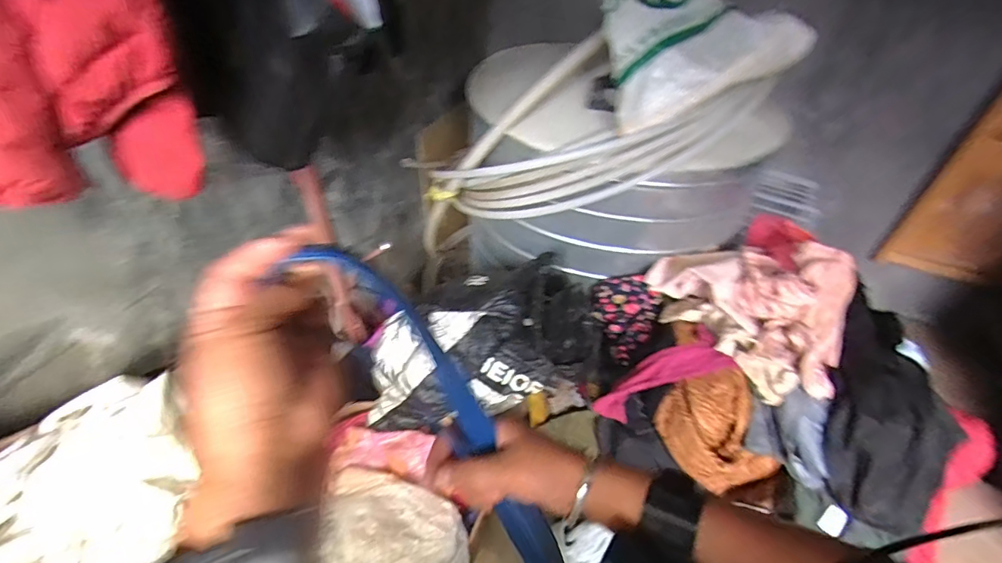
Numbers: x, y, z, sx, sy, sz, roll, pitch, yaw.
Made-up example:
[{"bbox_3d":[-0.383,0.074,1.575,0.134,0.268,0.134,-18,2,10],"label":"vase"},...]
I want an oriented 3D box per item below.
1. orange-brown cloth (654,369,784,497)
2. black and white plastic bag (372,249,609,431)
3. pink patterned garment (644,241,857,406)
[{"bbox_3d":[0.445,0.320,0.954,0.176,0.190,0.194,-8,44,-13],"label":"orange-brown cloth"},{"bbox_3d":[-0.014,0.131,1.114,0.613,0.271,0.313,-7,43,-12],"label":"black and white plastic bag"},{"bbox_3d":[0.600,0.040,1.047,0.321,0.193,0.455,-17,46,-22],"label":"pink patterned garment"}]

